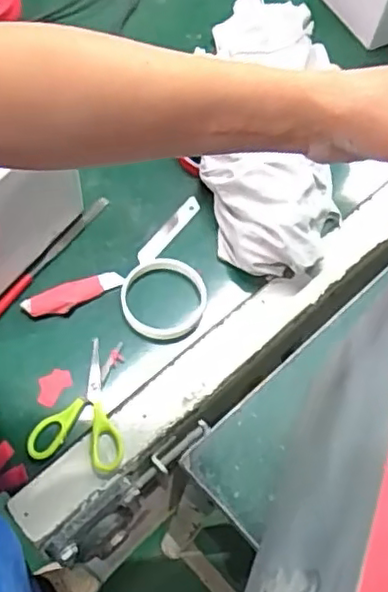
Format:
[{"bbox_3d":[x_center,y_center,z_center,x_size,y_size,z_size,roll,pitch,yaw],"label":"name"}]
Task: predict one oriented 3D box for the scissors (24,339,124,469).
[{"bbox_3d":[-0.095,0.093,0.582,0.084,0.014,0.120,12,64,2],"label":"scissors"}]

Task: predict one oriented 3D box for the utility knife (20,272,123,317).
[{"bbox_3d":[-0.120,-0.003,0.635,0.098,0.012,0.027,-24,68,-14],"label":"utility knife"}]

